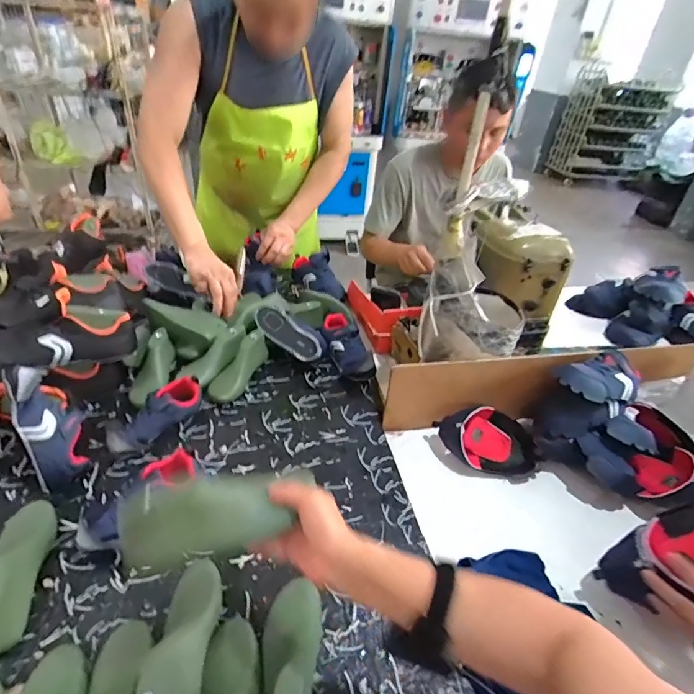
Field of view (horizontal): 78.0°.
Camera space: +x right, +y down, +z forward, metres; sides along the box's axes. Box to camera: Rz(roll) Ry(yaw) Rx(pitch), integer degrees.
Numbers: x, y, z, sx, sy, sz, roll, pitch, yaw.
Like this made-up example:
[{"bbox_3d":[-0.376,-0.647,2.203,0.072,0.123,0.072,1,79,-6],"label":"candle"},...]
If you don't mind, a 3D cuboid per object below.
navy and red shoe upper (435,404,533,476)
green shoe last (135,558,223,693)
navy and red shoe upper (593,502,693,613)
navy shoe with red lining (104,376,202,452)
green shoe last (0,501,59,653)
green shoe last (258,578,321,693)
[{"bbox_3d":[0.270,0.178,0.829,0.189,0.059,0.124,8,73,-4],"label":"navy and red shoe upper"},{"bbox_3d":[-0.191,0.348,0.498,0.064,0.091,0.197,2,37,-6],"label":"green shoe last"},{"bbox_3d":[0.507,0.296,0.635,0.289,0.130,0.090,-7,38,-15],"label":"navy and red shoe upper"},{"bbox_3d":[-0.345,0.126,0.781,0.068,0.079,0.174,30,42,28],"label":"navy shoe with red lining"},{"bbox_3d":[-0.430,0.282,0.556,0.049,0.077,0.200,-6,38,-16],"label":"green shoe last"},{"bbox_3d":[-0.069,0.362,0.491,0.071,0.072,0.195,5,36,-1],"label":"green shoe last"}]

